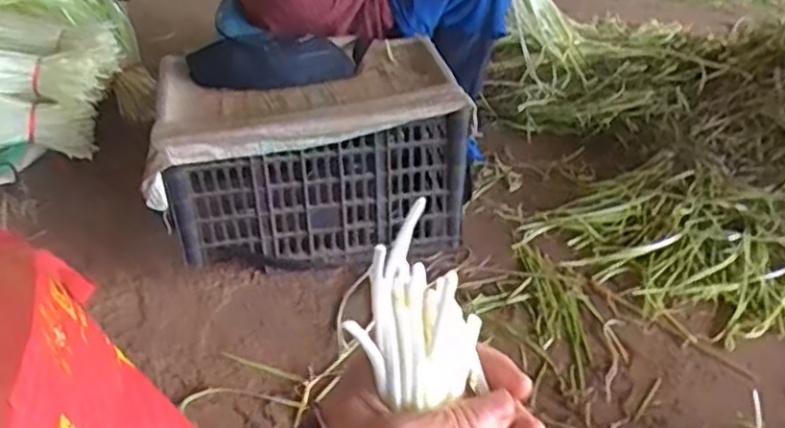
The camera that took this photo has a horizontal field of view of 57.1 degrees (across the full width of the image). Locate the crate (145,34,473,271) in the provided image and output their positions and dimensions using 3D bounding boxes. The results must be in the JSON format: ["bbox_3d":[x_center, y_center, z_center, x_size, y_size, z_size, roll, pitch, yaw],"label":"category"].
[{"bbox_3d":[-0.144,-0.099,1.292,0.507,0.289,0.303,-7,36,-9],"label":"crate"}]

